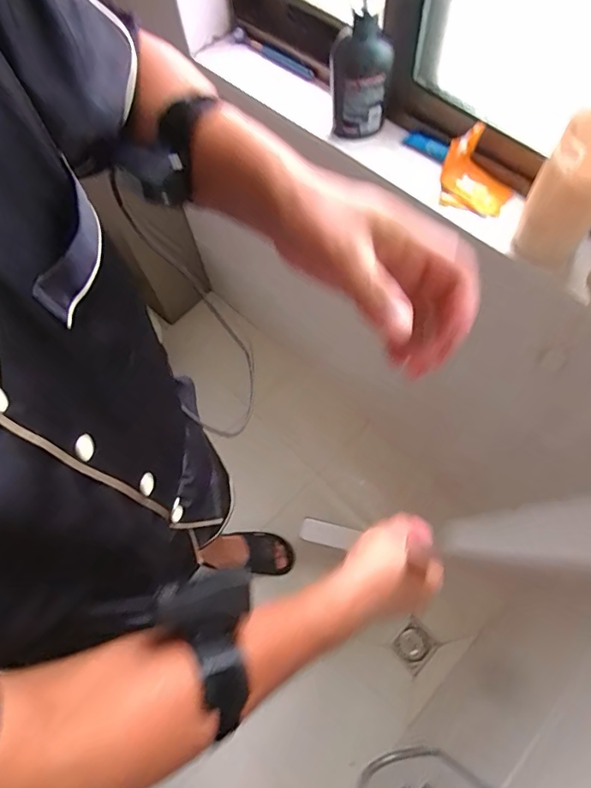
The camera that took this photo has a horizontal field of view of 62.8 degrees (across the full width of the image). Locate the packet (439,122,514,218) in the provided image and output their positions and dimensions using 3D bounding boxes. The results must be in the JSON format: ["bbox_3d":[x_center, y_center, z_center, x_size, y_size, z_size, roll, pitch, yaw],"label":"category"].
[{"bbox_3d":[0.263,-0.313,0.687,0.100,0.104,0.043,32,70,17],"label":"packet"}]

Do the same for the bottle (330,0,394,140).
[{"bbox_3d":[0.089,-0.442,0.662,0.078,0.196,0.061,1,65,4],"label":"bottle"}]

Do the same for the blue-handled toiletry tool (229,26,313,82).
[{"bbox_3d":[-0.041,-0.583,0.831,0.199,0.017,0.015,41,73,20],"label":"blue-handled toiletry tool"}]

